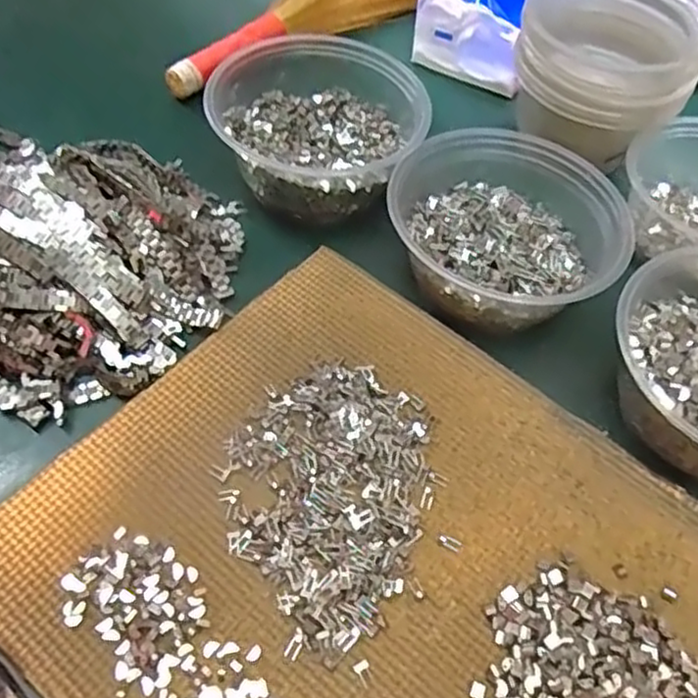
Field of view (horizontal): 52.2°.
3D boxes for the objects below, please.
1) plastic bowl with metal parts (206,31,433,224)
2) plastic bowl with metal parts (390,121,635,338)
[{"bbox_3d":[-0.022,-0.147,0.458,0.132,0.066,0.121,-11,58,-11],"label":"plastic bowl with metal parts"},{"bbox_3d":[0.093,-0.071,0.418,0.137,0.051,0.125,-6,57,-8],"label":"plastic bowl with metal parts"}]

